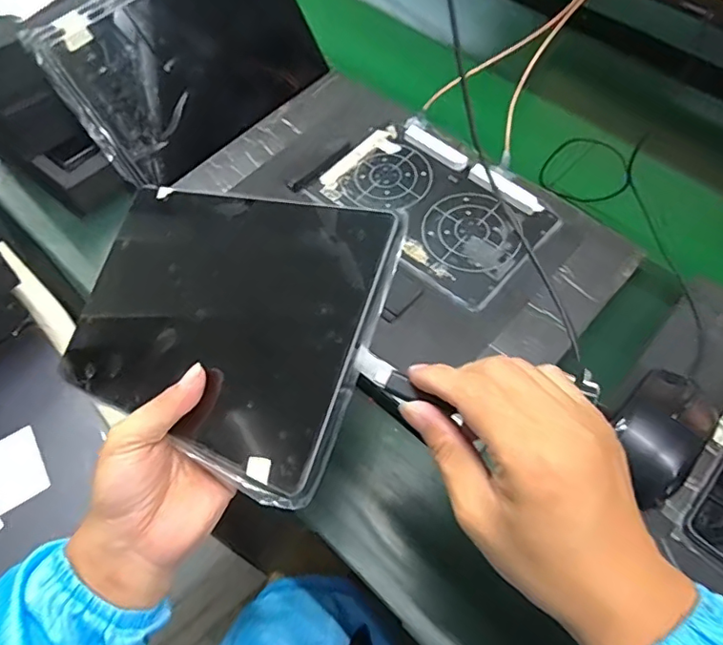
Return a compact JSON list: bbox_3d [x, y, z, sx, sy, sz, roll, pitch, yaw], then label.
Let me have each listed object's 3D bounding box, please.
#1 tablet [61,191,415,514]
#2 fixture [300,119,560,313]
[{"bbox_3d":[-0.105,-0.005,0.363,0.248,0.009,0.167,14,80,33],"label":"tablet"},{"bbox_3d":[0.067,-0.115,0.518,0.138,0.014,0.206,-39,67,-20],"label":"fixture"}]

